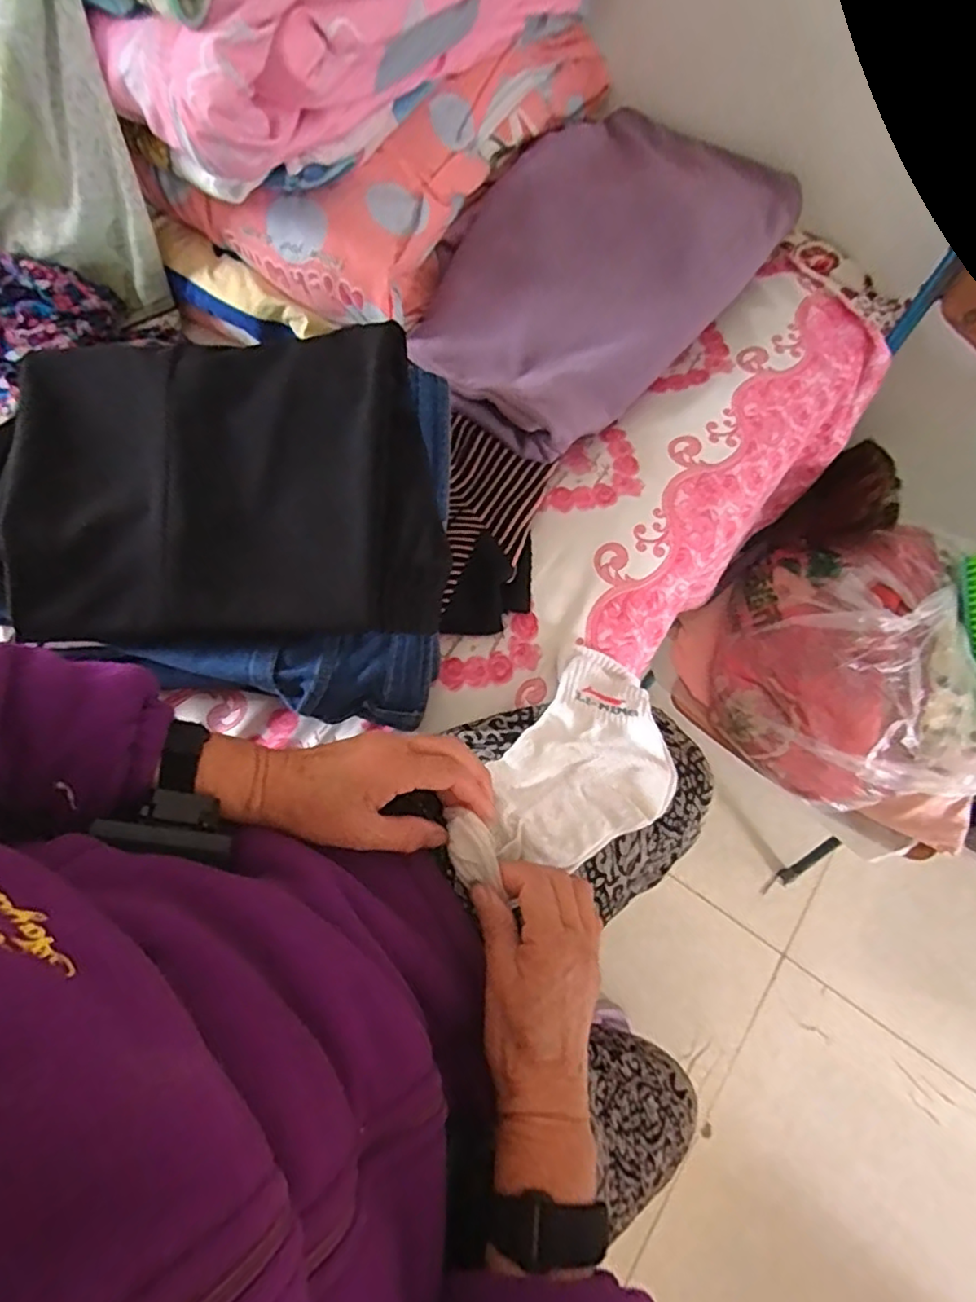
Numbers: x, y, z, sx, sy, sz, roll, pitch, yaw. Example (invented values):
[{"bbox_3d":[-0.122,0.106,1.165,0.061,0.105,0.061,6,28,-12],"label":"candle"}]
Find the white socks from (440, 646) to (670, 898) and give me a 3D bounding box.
[{"bbox_3d":[0.071,0.088,0.475,0.119,0.027,0.246,39,46,12],"label":"white socks"}]

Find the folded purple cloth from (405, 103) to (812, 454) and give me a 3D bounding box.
[{"bbox_3d":[0.112,-0.416,0.674,0.273,0.084,0.468,41,73,13],"label":"folded purple cloth"}]

